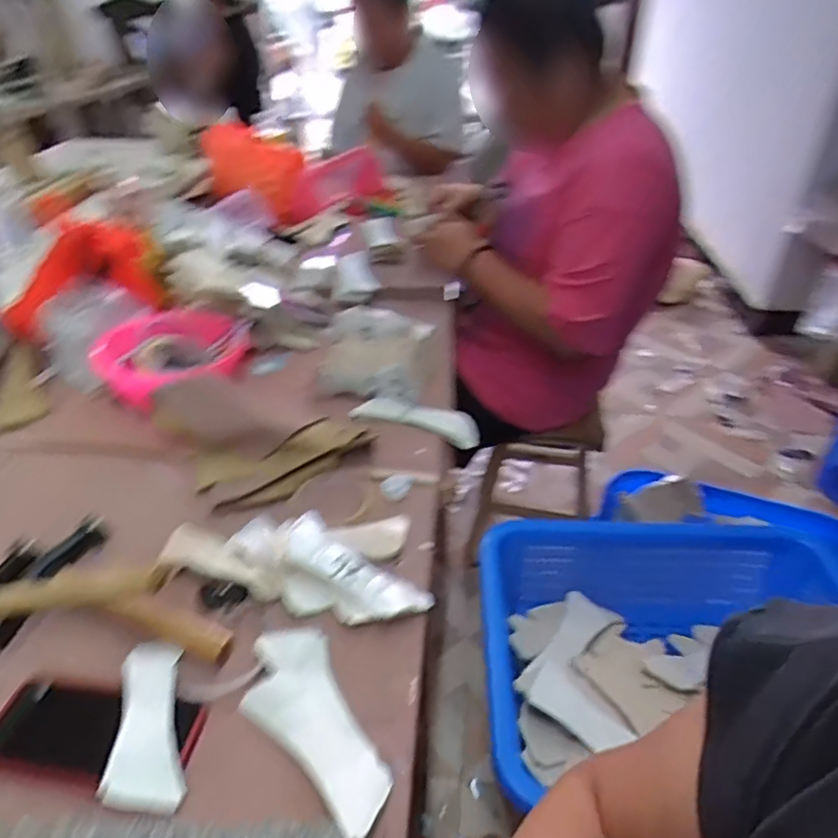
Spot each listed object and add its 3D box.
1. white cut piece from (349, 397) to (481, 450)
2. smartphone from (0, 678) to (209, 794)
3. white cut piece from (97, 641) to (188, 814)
[{"bbox_3d":[-0.002,-0.001,0.853,0.177,0.024,0.053,12,42,19],"label":"white cut piece"},{"bbox_3d":[-0.261,0.253,0.497,0.167,0.017,0.074,4,40,9],"label":"smartphone"},{"bbox_3d":[-0.218,0.243,0.503,0.058,0.010,0.146,-6,34,-11],"label":"white cut piece"}]

